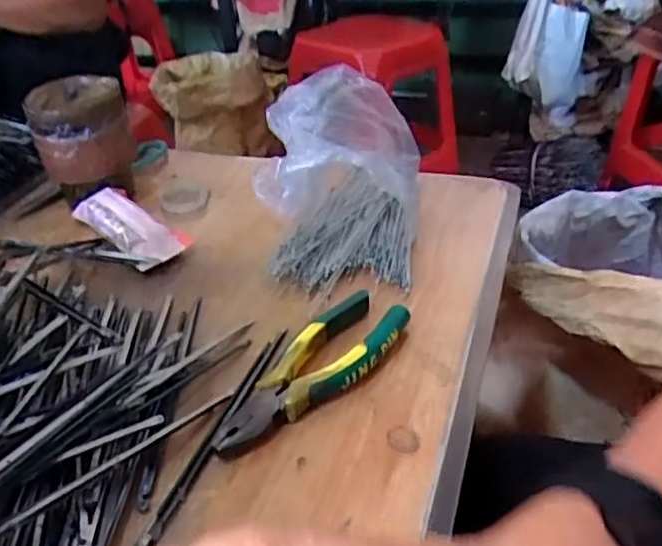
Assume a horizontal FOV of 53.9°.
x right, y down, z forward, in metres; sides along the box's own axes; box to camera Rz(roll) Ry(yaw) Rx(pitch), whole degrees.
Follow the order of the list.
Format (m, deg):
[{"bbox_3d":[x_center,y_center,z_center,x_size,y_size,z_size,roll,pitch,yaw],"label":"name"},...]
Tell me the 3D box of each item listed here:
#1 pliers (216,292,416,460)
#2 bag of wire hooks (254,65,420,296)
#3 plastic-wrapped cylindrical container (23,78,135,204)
[{"bbox_3d":[-0.009,0.062,0.411,0.052,0.020,0.154,20,41,32],"label":"pliers"},{"bbox_3d":[0.005,-0.090,0.563,0.132,0.100,0.214,1,33,7],"label":"bag of wire hooks"},{"bbox_3d":[-0.232,-0.127,0.613,0.083,0.094,0.080,-16,35,-15],"label":"plastic-wrapped cylindrical container"}]

